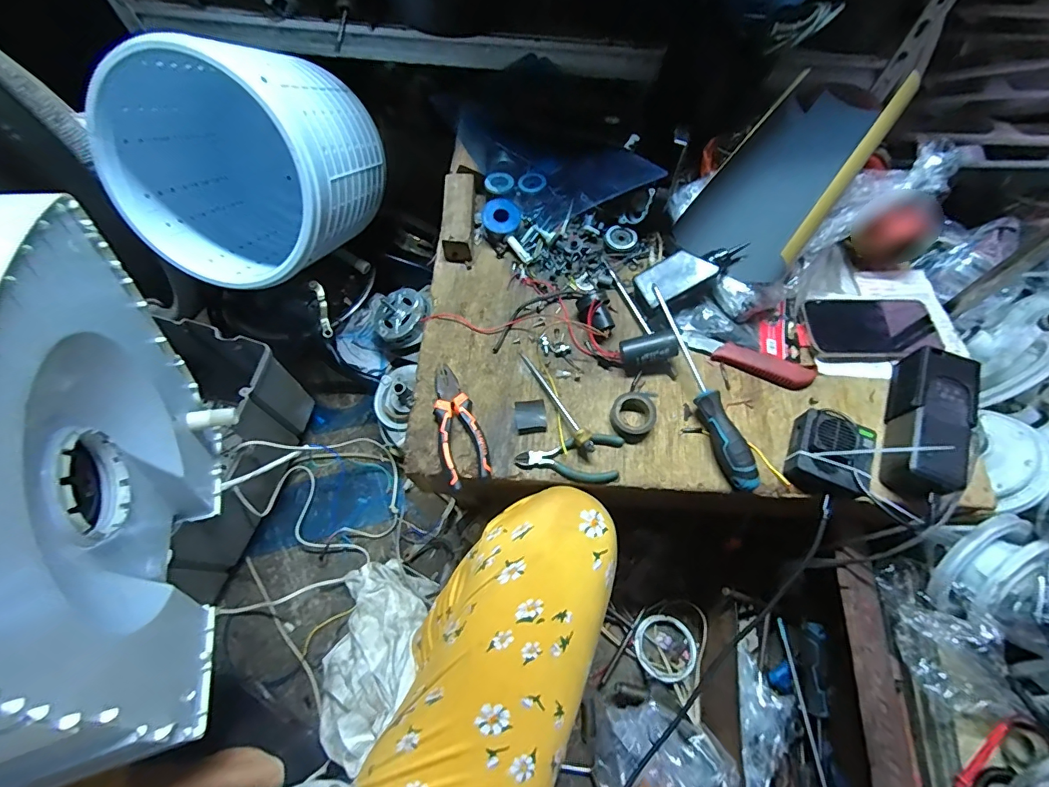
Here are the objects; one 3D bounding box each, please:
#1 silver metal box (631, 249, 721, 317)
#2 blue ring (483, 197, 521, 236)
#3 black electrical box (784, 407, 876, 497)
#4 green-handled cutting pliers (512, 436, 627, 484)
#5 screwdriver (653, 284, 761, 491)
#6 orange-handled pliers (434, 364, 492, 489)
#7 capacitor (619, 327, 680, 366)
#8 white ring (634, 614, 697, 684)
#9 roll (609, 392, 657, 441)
[{"bbox_3d":[0.185,-0.142,0.576,0.096,0.030,0.052,-29,71,13],"label":"silver metal box"},{"bbox_3d":[-0.031,-0.246,0.628,0.051,0.011,0.063,5,66,2],"label":"blue ring"},{"bbox_3d":[0.330,0.064,0.492,0.072,0.050,0.084,24,68,10],"label":"black electrical box"},{"bbox_3d":[0.051,0.073,0.507,0.119,0.011,0.051,-1,66,-1],"label":"green-handled cutting pliers"},{"bbox_3d":[0.200,-0.008,0.525,0.028,0.047,0.243,-16,67,-7],"label":"screwdriver"},{"bbox_3d":[-0.075,0.033,0.524,0.051,0.021,0.145,-11,67,-5],"label":"orange-handled pliers"},{"bbox_3d":[0.145,-0.051,0.546,0.062,0.036,0.036,-11,67,-5],"label":"capacitor"},{"bbox_3d":[0.216,0.388,0.700,0.090,0.023,0.088,0,66,0],"label":"white ring"},{"bbox_3d":[0.124,0.026,0.525,0.050,0.022,0.049,0,66,0],"label":"roll"}]

